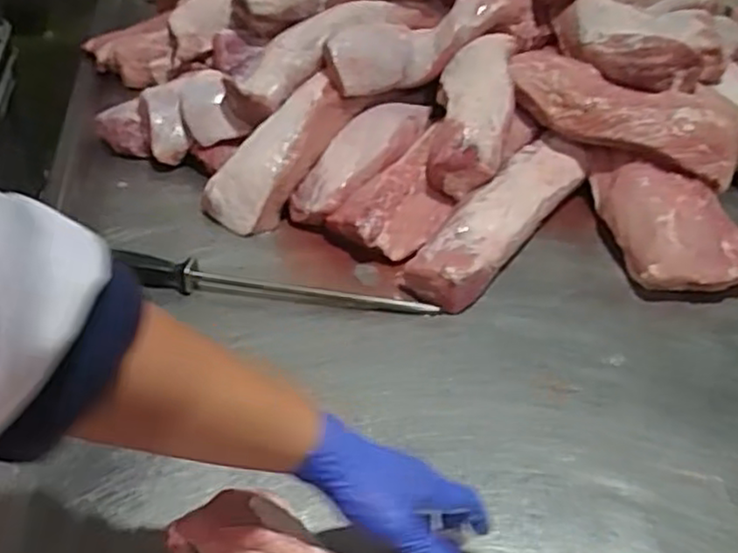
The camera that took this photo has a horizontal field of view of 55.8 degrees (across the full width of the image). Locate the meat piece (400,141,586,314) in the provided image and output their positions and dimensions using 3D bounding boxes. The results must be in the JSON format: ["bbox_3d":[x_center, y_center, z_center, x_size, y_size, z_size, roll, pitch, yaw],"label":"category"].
[{"bbox_3d":[0.176,-0.079,0.935,0.098,0.077,0.377,22,41,28],"label":"meat piece"}]

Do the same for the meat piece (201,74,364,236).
[{"bbox_3d":[-0.125,-0.177,0.983,0.108,0.057,0.265,25,70,29],"label":"meat piece"}]

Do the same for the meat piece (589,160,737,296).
[{"bbox_3d":[0.398,-0.063,0.916,0.154,0.091,0.227,-2,36,-2],"label":"meat piece"}]

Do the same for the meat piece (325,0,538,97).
[{"bbox_3d":[0.098,-0.361,1.063,0.349,0.093,0.116,-23,41,-13],"label":"meat piece"}]

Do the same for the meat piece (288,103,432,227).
[{"bbox_3d":[0.000,-0.179,1.000,0.089,0.051,0.289,24,55,27],"label":"meat piece"}]

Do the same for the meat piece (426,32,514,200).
[{"bbox_3d":[0.150,-0.248,0.999,0.108,0.068,0.303,9,55,8],"label":"meat piece"}]

